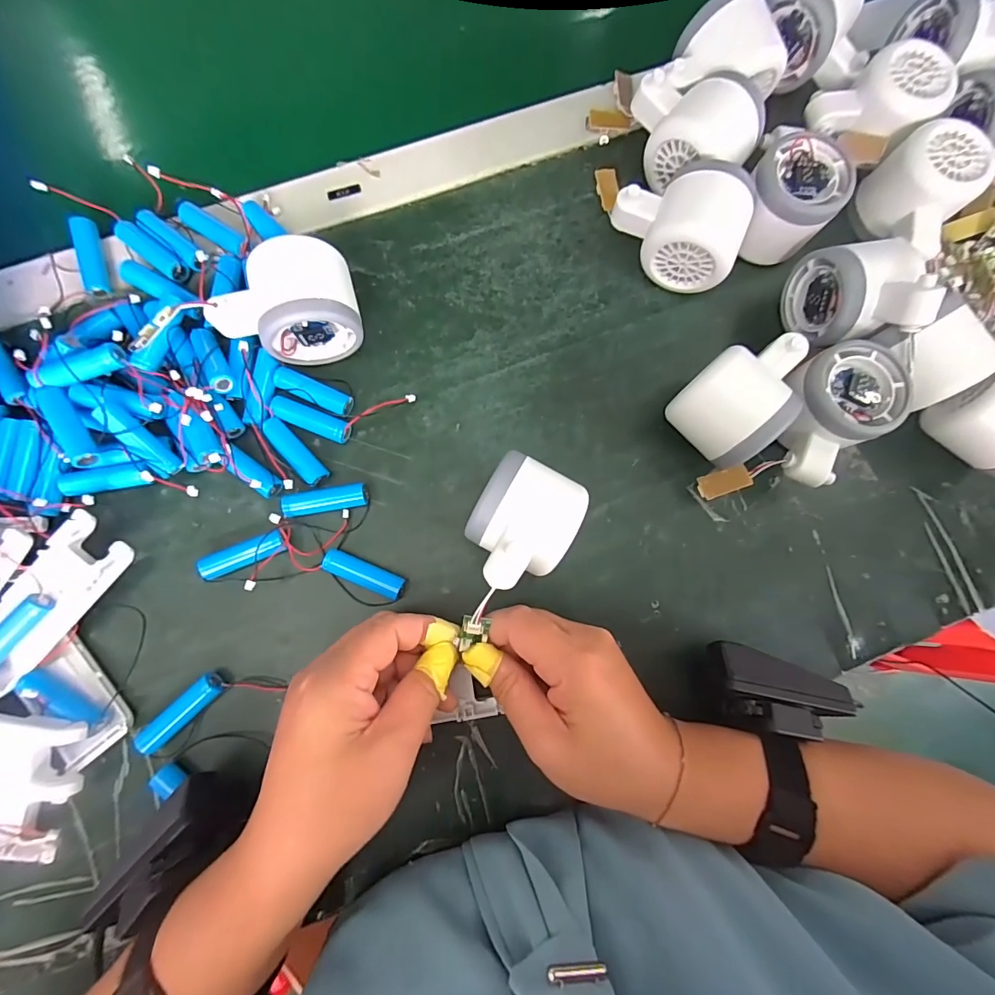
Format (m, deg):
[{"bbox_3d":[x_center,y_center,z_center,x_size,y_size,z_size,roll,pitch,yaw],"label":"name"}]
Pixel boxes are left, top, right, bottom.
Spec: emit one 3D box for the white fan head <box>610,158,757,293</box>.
[{"bbox_3d":[0.119,-0.183,0.296,0.083,0.065,0.061,20,82,0],"label":"white fan head"}]

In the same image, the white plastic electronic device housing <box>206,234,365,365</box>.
[{"bbox_3d":[-0.129,-0.116,0.277,0.081,0.053,0.056,-17,84,-5],"label":"white plastic electronic device housing"}]

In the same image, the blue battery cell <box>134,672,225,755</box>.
[{"bbox_3d":[-0.184,0.125,0.264,0.014,0.014,0.053,45,83,3],"label":"blue battery cell"}]

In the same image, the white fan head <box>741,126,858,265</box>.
[{"bbox_3d":[0.192,-0.199,0.303,0.059,0.045,0.062,0,83,-3],"label":"white fan head"}]

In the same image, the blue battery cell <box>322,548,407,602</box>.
[{"bbox_3d":[-0.081,0.048,0.280,0.052,0.014,0.014,23,82,0],"label":"blue battery cell"}]

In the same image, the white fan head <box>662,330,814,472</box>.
[{"bbox_3d":[0.149,-0.062,0.283,0.056,0.056,0.081,43,83,3],"label":"white fan head"}]

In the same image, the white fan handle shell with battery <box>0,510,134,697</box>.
[{"bbox_3d":[-0.257,0.059,0.258,0.038,0.025,0.100,39,82,2],"label":"white fan handle shell with battery"}]

